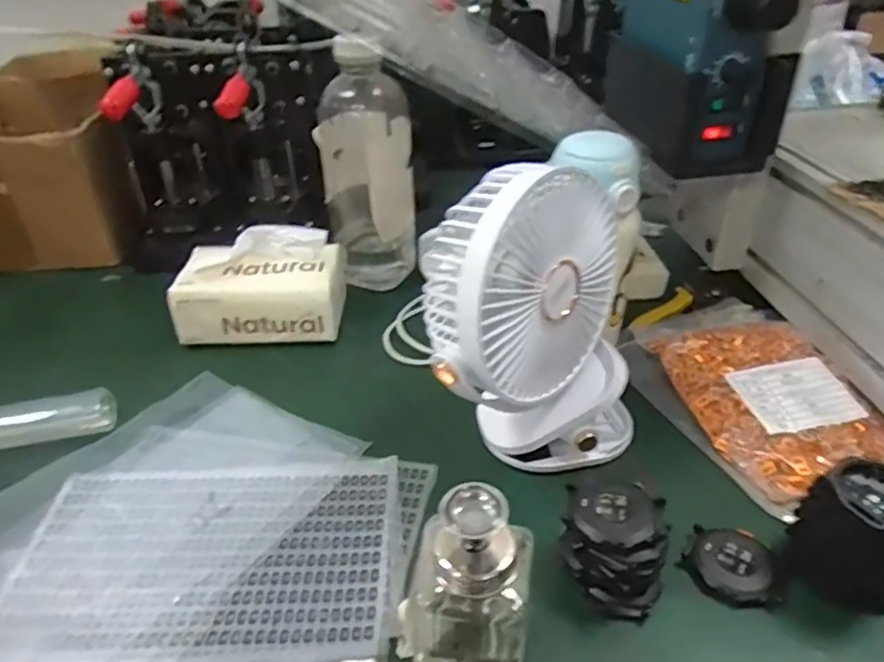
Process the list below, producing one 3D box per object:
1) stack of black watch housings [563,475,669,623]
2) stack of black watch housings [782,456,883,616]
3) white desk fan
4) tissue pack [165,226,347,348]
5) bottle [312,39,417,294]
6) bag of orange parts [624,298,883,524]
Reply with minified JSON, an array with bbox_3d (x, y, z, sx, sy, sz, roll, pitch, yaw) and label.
[{"bbox_3d":[0.099,0.123,0.359,0.056,0.050,0.055,15,39,20],"label":"stack of black watch housings"},{"bbox_3d":[0.234,0.113,0.352,0.056,0.068,0.047,28,45,34],"label":"stack of black watch housings"},{"bbox_3d":[0.059,0.001,0.400,0.153,0.196,0.070,-11,37,-14],"label":"white desk fan"},{"bbox_3d":[-0.164,-0.042,0.564,0.144,0.082,0.081,-3,36,-4],"label":"tissue pack"},{"bbox_3d":[-0.071,-0.149,0.594,0.087,0.219,0.074,-3,36,-4],"label":"bottle"},{"bbox_3d":[0.239,0.040,0.485,0.138,0.029,0.210,-8,37,-11],"label":"bag of orange parts"}]

